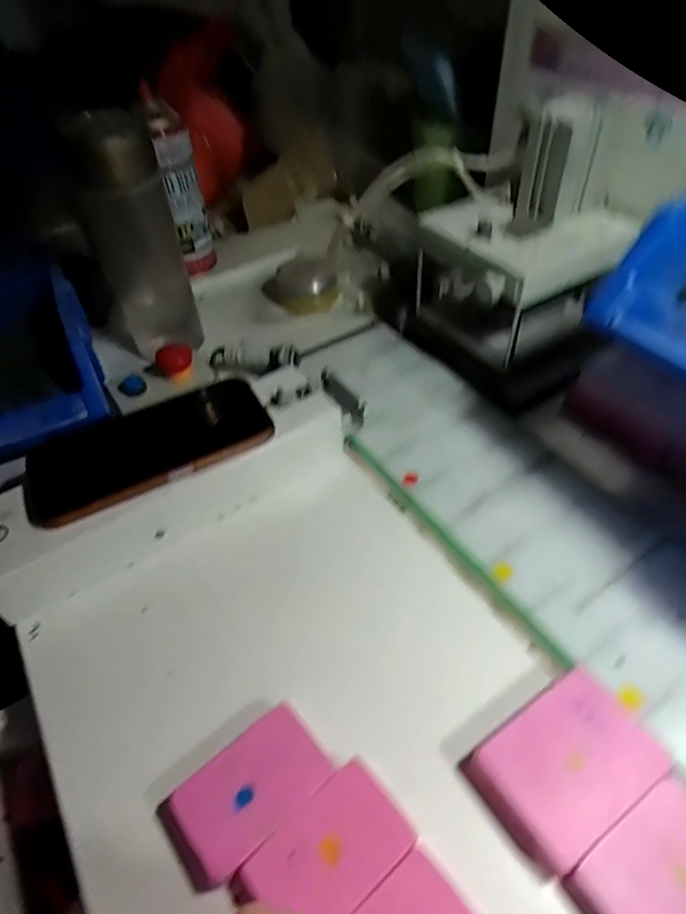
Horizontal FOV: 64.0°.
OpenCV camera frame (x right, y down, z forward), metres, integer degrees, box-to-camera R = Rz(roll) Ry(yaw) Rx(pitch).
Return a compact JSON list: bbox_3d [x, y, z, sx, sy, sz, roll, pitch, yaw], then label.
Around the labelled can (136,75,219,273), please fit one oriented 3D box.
[{"bbox_3d":[-0.167,-0.276,0.579,0.041,0.169,0.045,-14,47,-10],"label":"labelled can"}]

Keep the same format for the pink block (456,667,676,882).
[{"bbox_3d":[0.110,0.151,0.270,0.080,0.018,0.058,-28,50,-21],"label":"pink block"}]

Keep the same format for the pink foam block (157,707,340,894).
[{"bbox_3d":[-0.047,0.167,0.272,0.077,0.021,0.048,-33,53,-25],"label":"pink foam block"}]

